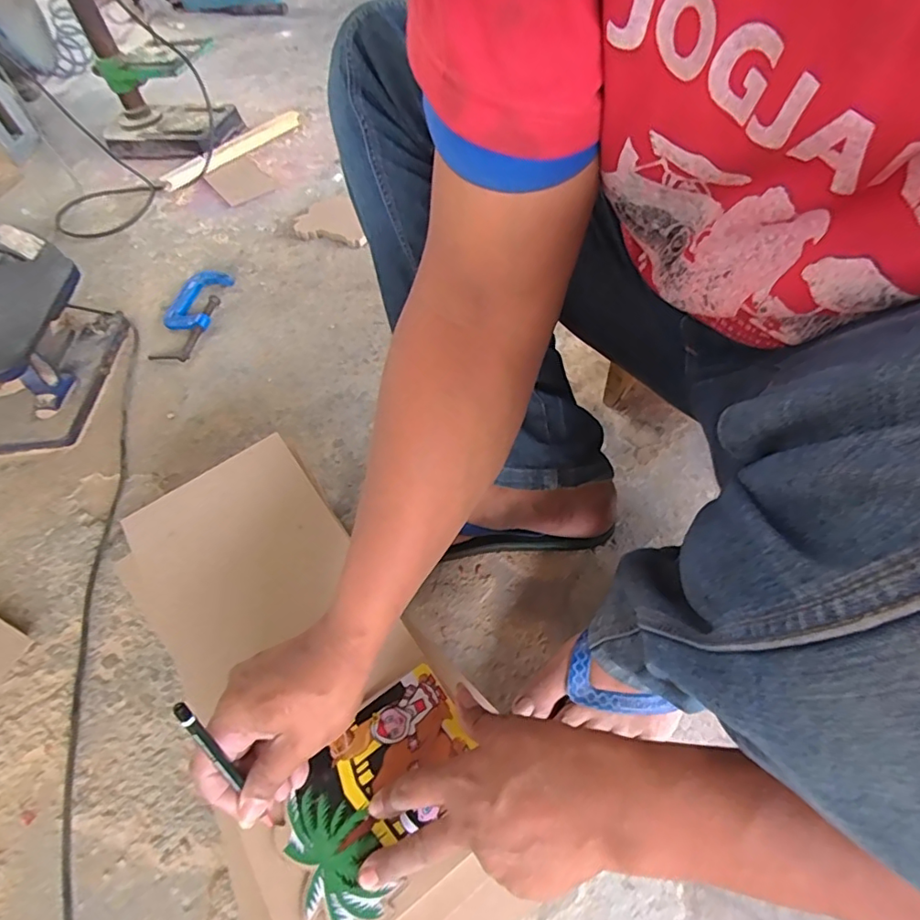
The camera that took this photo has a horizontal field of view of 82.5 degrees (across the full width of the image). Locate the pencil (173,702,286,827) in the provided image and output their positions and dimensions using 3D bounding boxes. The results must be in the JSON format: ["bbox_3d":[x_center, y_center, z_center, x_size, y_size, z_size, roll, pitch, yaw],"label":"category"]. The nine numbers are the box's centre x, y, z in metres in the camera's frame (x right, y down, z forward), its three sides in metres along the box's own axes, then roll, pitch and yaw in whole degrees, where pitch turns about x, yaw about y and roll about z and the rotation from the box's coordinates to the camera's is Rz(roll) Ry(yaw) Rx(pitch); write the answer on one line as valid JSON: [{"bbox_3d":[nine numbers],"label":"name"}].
[{"bbox_3d":[-0.150,0.205,0.345,0.012,0.136,0.008,-23,30,-11],"label":"pencil"}]

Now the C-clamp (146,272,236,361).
[{"bbox_3d":[-0.434,-0.232,0.833,0.090,0.019,0.180,5,55,8],"label":"C-clamp"}]

